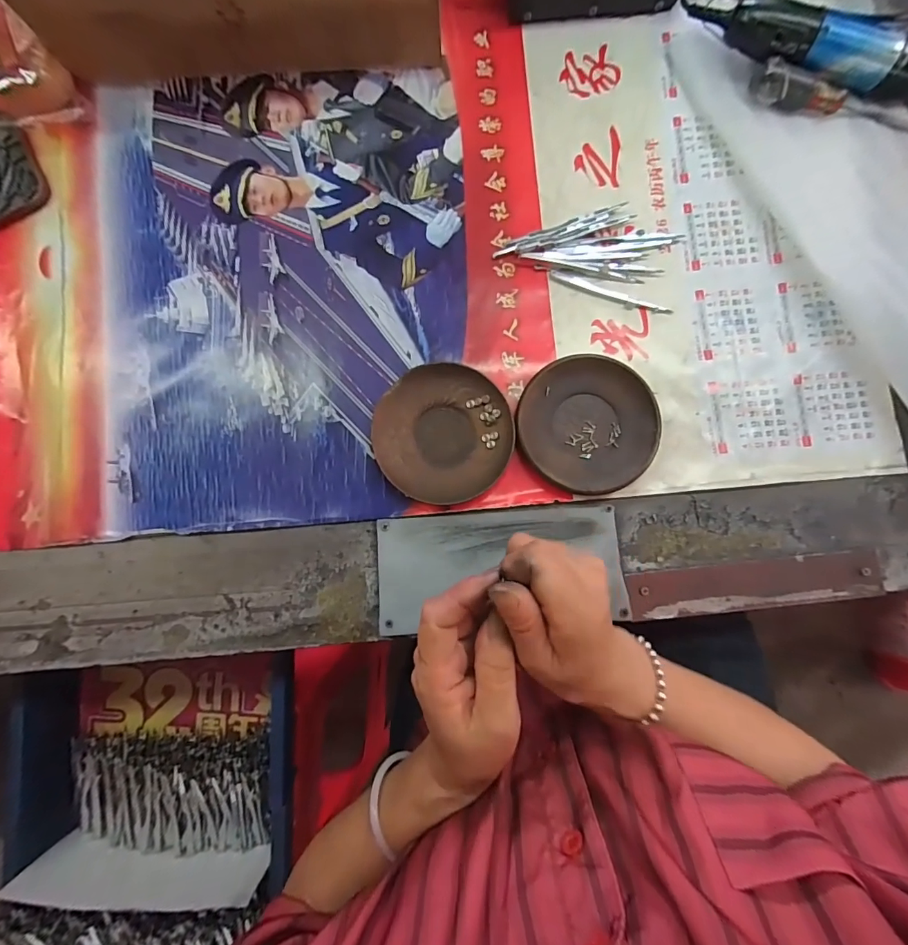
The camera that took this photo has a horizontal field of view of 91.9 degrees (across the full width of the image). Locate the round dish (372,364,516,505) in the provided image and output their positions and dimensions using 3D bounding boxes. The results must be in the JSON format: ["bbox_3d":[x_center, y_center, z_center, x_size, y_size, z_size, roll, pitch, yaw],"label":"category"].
[{"bbox_3d":[-0.009,-0.033,0.372,0.110,0.014,0.114,0,86,1],"label":"round dish"}]

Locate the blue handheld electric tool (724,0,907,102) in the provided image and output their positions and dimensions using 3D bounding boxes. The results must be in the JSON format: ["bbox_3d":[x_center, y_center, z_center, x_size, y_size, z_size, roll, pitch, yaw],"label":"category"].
[{"bbox_3d":[0.333,-0.350,0.370,0.208,0.043,0.036,11,86,2],"label":"blue handheld electric tool"}]

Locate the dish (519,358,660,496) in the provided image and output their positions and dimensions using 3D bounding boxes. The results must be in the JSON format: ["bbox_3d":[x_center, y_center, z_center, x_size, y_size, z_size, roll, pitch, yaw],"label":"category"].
[{"bbox_3d":[0.111,-0.040,0.367,0.109,0.018,0.114,0,86,1],"label":"dish"}]

